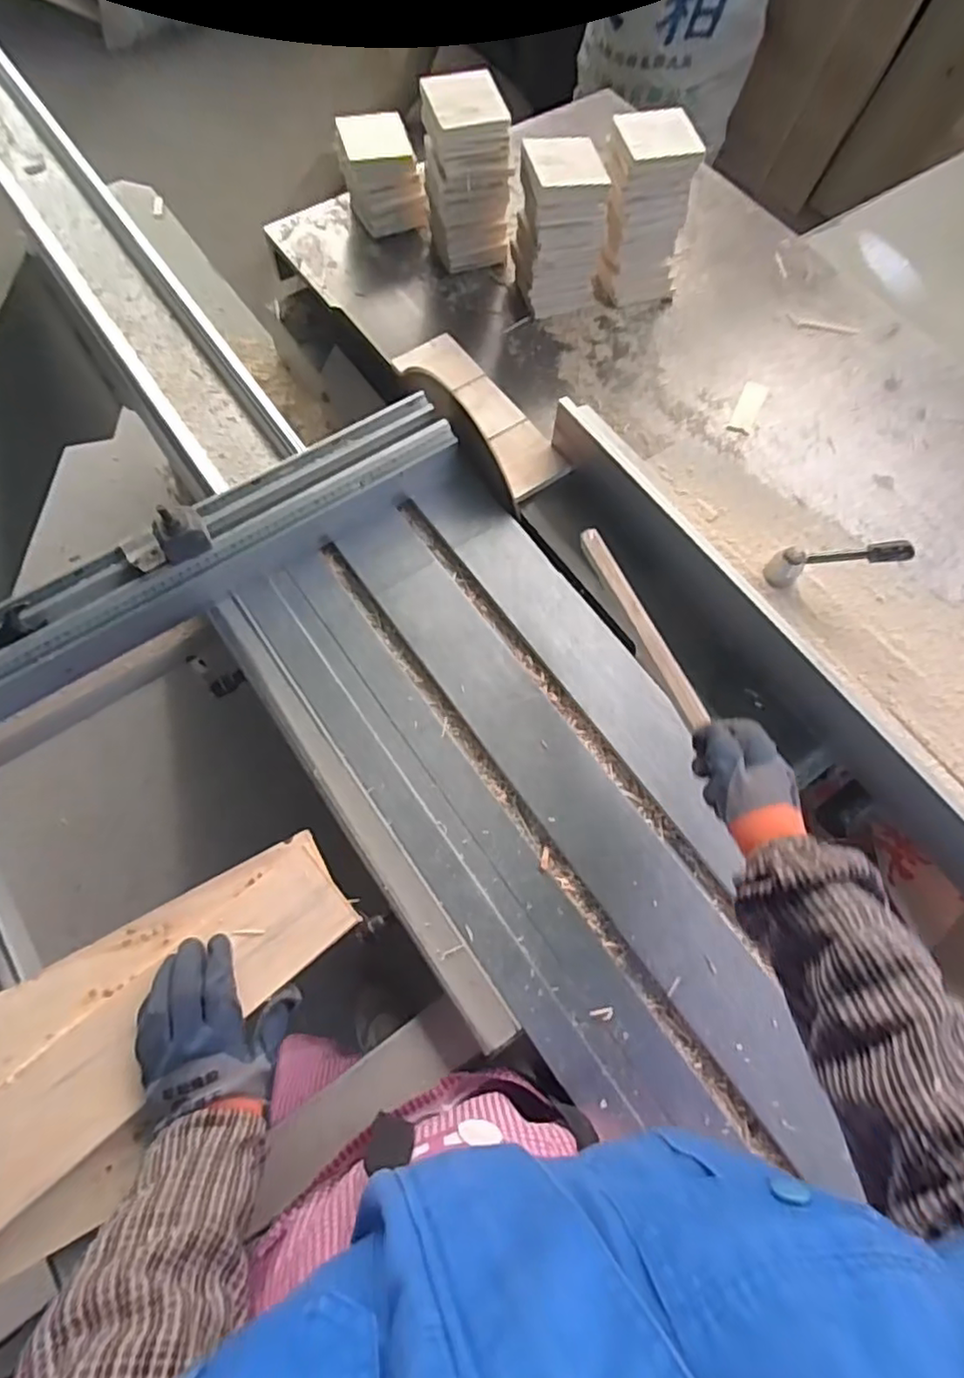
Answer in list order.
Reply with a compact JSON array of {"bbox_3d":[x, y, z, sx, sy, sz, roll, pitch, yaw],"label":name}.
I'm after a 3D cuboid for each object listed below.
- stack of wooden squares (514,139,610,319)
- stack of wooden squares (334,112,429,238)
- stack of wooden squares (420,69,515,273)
[{"bbox_3d":[0.103,-0.598,0.834,0.103,0.158,0.115,-17,70,-8],"label":"stack of wooden squares"},{"bbox_3d":[-0.140,-0.729,0.916,0.108,0.110,0.099,-8,69,-5],"label":"stack of wooden squares"},{"bbox_3d":[-0.018,-0.680,0.859,0.106,0.177,0.098,-14,70,-7],"label":"stack of wooden squares"}]

